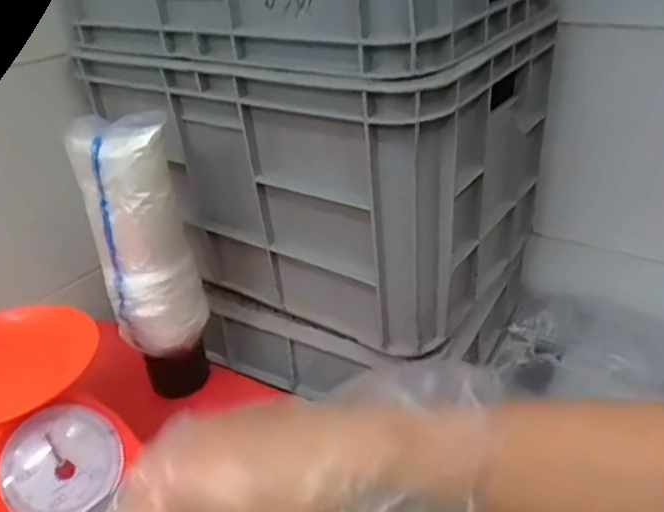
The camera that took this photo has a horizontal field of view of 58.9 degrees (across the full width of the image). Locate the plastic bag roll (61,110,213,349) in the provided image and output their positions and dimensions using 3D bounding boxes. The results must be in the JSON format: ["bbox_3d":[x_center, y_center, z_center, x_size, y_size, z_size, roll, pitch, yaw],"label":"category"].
[{"bbox_3d":[-0.197,-0.022,0.602,0.082,0.242,0.092,-22,34,-28],"label":"plastic bag roll"}]

